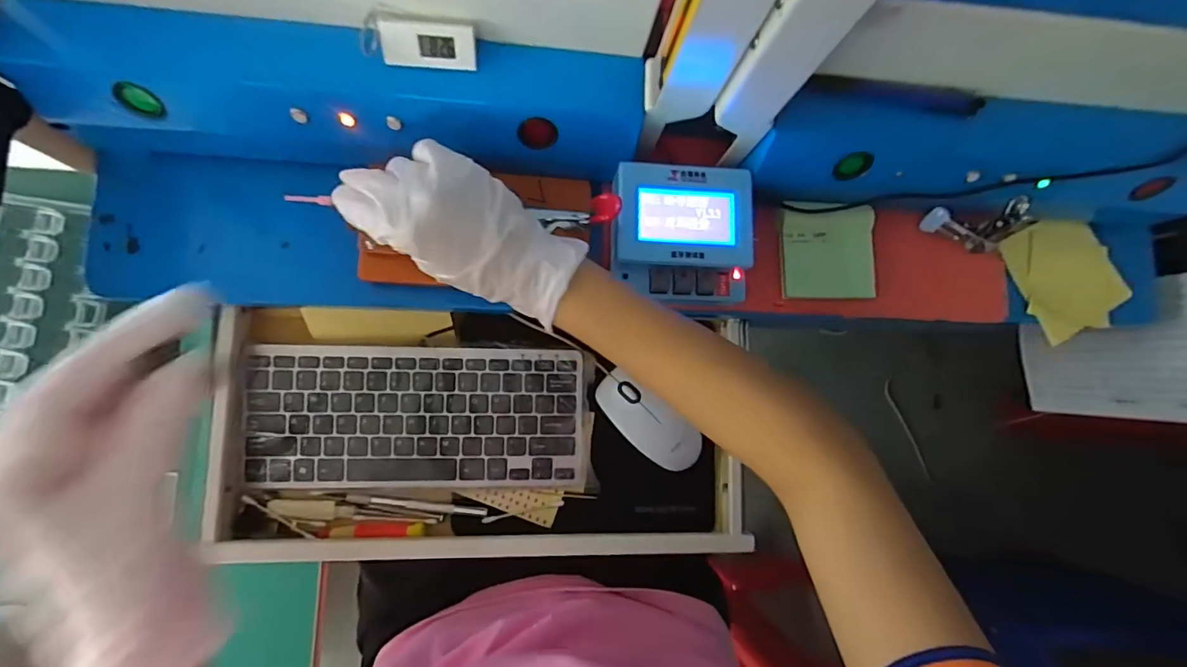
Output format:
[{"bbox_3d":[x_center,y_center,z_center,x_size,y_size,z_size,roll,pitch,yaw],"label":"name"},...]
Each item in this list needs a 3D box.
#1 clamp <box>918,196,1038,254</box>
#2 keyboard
[{"bbox_3d":[0.310,-0.086,0.411,0.059,0.046,0.037,-2,84,-8],"label":"clamp"},{"bbox_3d":[-0.147,0.072,0.432,0.277,0.016,0.120,2,83,-7],"label":"keyboard"}]

